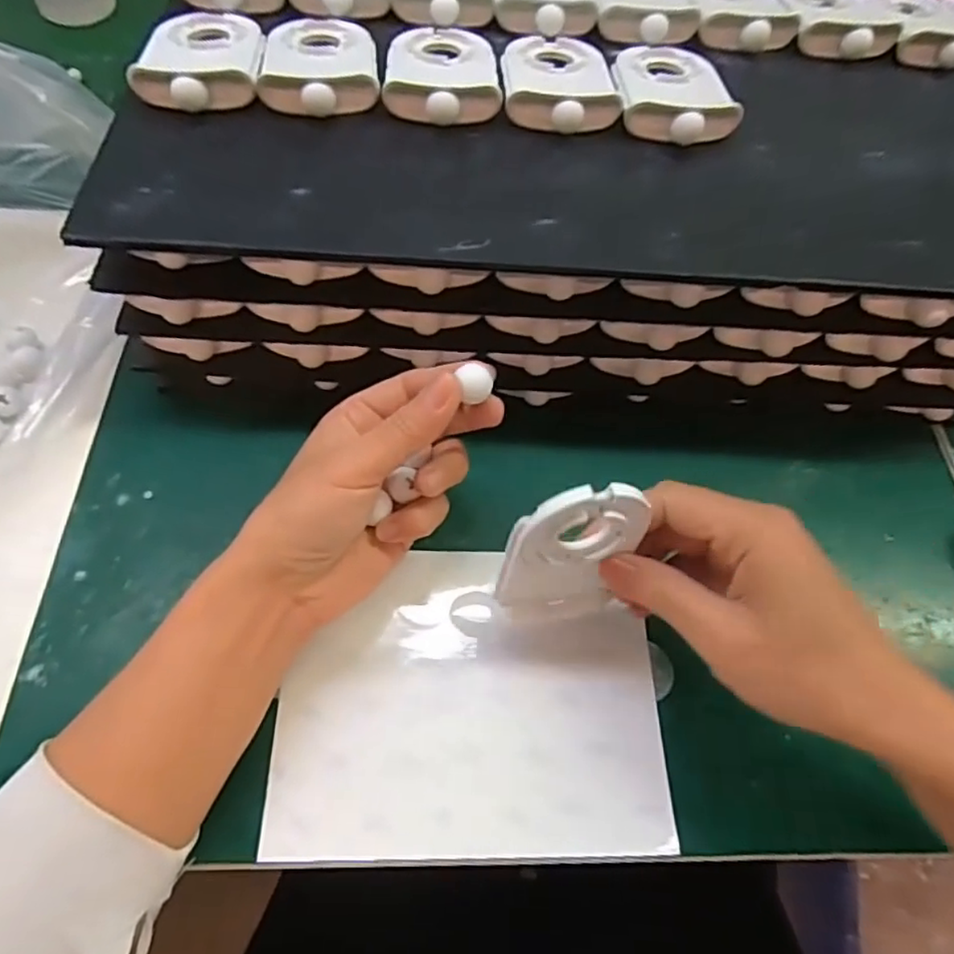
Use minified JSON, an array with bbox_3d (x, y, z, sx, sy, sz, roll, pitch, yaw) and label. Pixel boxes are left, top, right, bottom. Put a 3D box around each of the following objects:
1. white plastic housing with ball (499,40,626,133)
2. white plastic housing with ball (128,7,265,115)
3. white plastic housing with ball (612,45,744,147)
[{"bbox_3d":[0.043,-0.209,0.338,0.056,0.018,0.085,1,61,-4],"label":"white plastic housing with ball"},{"bbox_3d":[-0.139,-0.218,0.329,0.058,0.017,0.088,-2,61,-5],"label":"white plastic housing with ball"},{"bbox_3d":[0.103,-0.206,0.340,0.058,0.017,0.083,2,61,-3],"label":"white plastic housing with ball"}]

